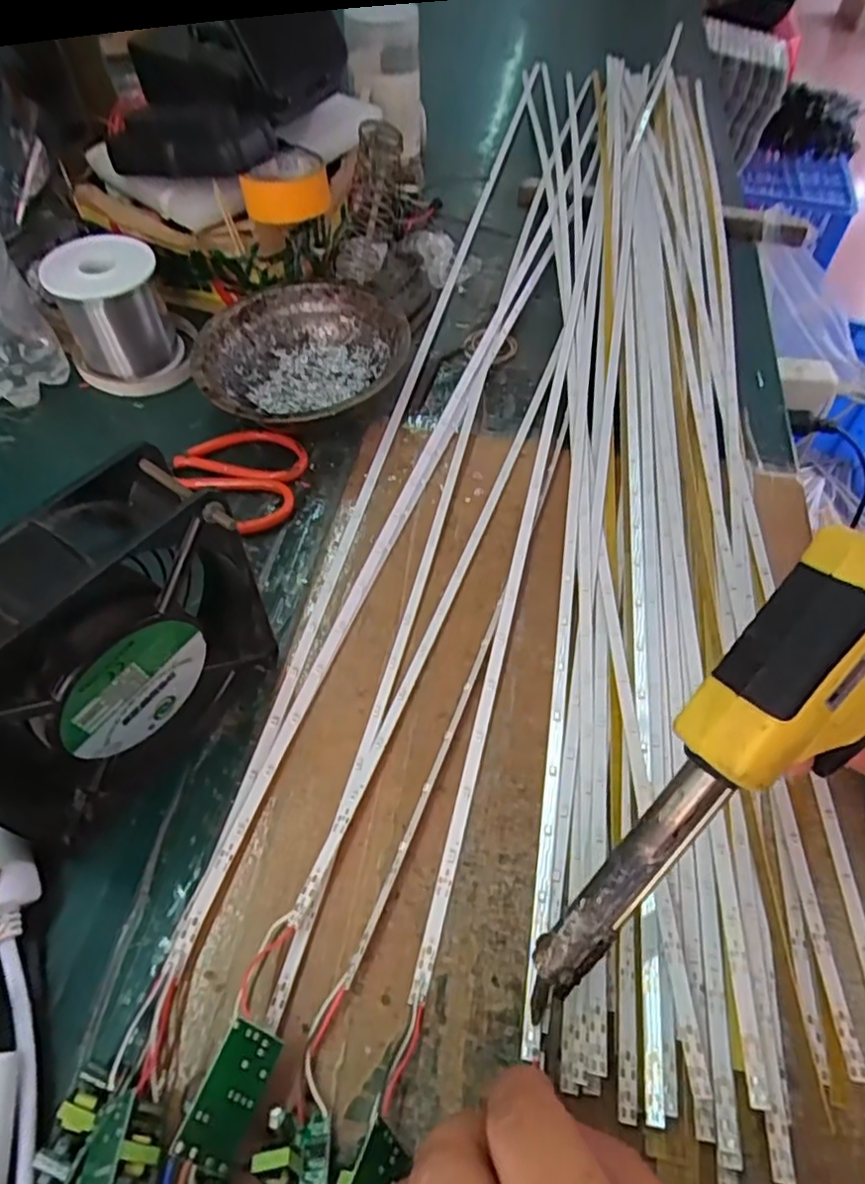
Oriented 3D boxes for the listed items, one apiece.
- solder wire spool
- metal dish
[{"bbox_3d":[-0.197,-0.168,0.414,0.065,0.073,0.063,-1,55,1],"label":"solder wire spool"},{"bbox_3d":[-0.079,-0.139,0.410,0.124,0.042,0.119,-1,55,1],"label":"metal dish"}]

